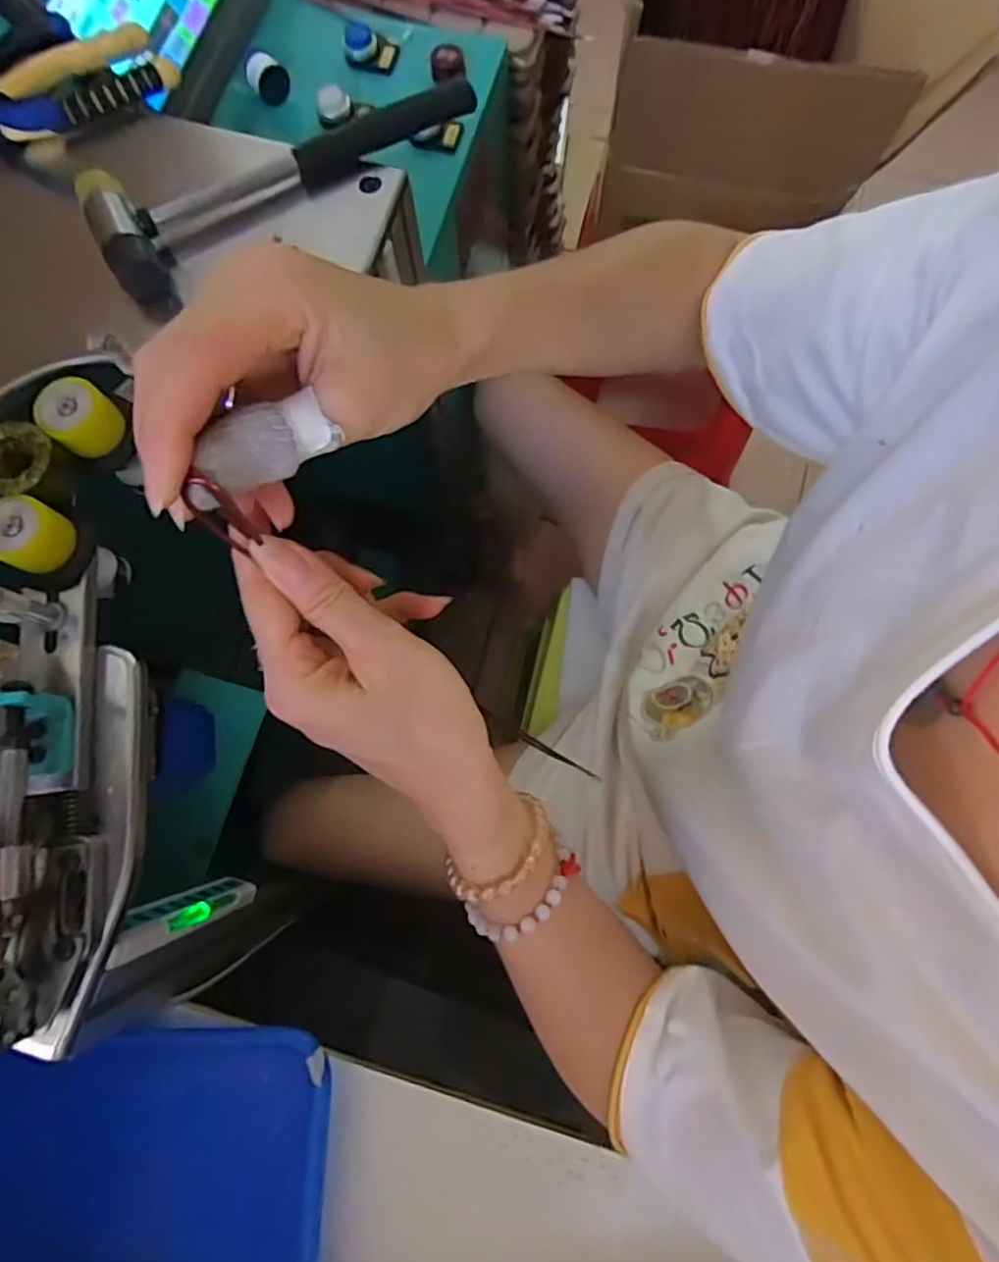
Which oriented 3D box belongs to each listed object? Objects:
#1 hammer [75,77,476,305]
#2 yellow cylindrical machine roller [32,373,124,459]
[{"bbox_3d":[-0.139,-0.312,0.412,0.269,0.035,0.074,-34,79,-7],"label":"hammer"},{"bbox_3d":[-0.227,-0.116,0.341,0.029,0.027,0.034,43,81,10],"label":"yellow cylindrical machine roller"}]

